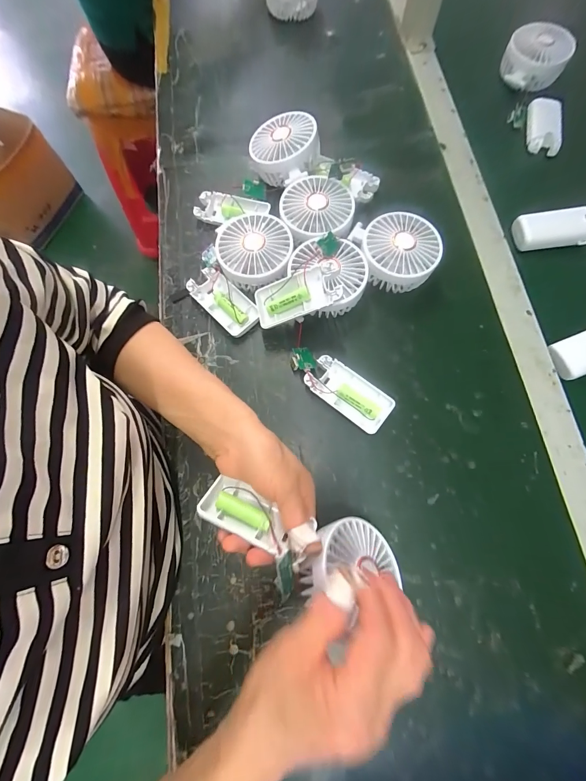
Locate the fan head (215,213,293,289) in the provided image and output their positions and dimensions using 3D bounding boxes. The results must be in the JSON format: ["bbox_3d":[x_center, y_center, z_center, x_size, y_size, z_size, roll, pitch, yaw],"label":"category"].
[{"bbox_3d":[-0.044,-0.158,0.379,0.083,0.044,0.086,2,74,2],"label":"fan head"}]

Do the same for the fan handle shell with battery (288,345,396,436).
[{"bbox_3d":[0.049,-0.004,0.349,0.118,0.017,0.045,36,77,11],"label":"fan handle shell with battery"}]

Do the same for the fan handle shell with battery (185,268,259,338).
[{"bbox_3d":[-0.080,-0.102,0.380,0.044,0.017,0.093,-44,77,-11],"label":"fan handle shell with battery"}]

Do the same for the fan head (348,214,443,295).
[{"bbox_3d":[0.118,-0.155,0.373,0.085,0.047,0.082,0,74,1],"label":"fan head"}]

